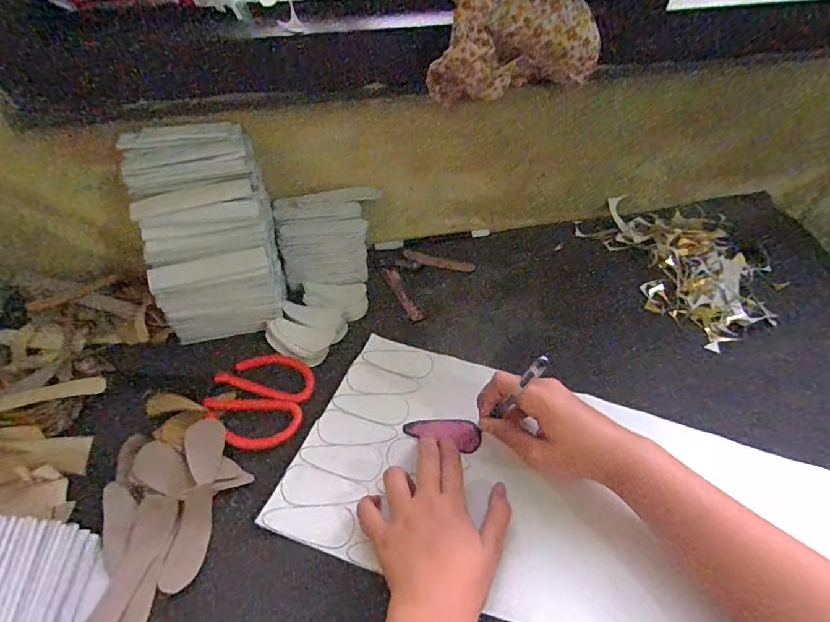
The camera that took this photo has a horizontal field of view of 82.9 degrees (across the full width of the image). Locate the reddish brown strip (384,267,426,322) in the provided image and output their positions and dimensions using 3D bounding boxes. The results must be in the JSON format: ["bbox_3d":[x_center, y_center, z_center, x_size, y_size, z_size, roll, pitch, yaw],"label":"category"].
[{"bbox_3d":[-0.014,-0.020,0.543,0.018,0.005,0.084,-21,56,-18],"label":"reddish brown strip"}]

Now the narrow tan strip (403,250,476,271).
[{"bbox_3d":[0.029,-0.061,0.578,0.089,0.004,0.015,13,52,8],"label":"narrow tan strip"}]

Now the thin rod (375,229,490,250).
[{"bbox_3d":[0.022,-0.095,0.601,0.145,0.013,0.015,-7,53,-8],"label":"thin rod"}]

